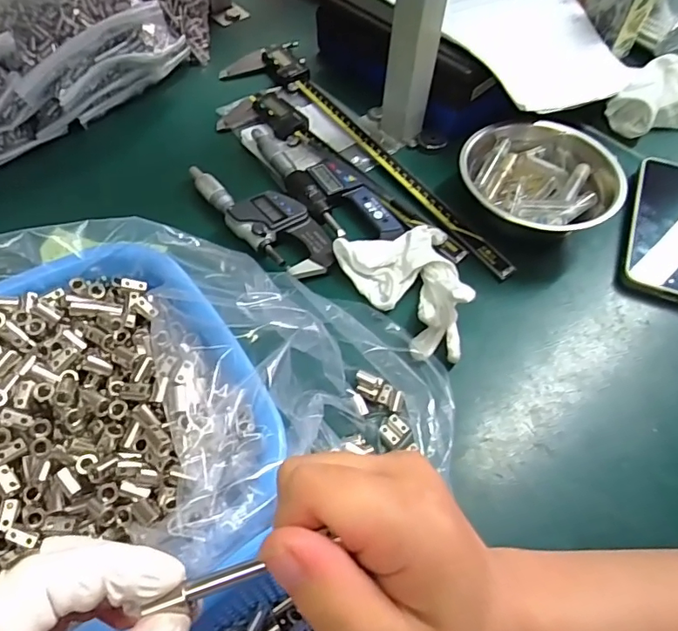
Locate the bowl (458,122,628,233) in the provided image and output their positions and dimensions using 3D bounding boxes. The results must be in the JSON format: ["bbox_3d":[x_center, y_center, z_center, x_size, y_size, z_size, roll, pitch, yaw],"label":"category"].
[{"bbox_3d":[0.162,-0.105,0.425,0.122,0.055,0.122,2,56,-3],"label":"bowl"}]

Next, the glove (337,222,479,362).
[{"bbox_3d":[0.052,-0.017,0.373,0.083,0.039,0.108,-9,57,-10],"label":"glove"}]

